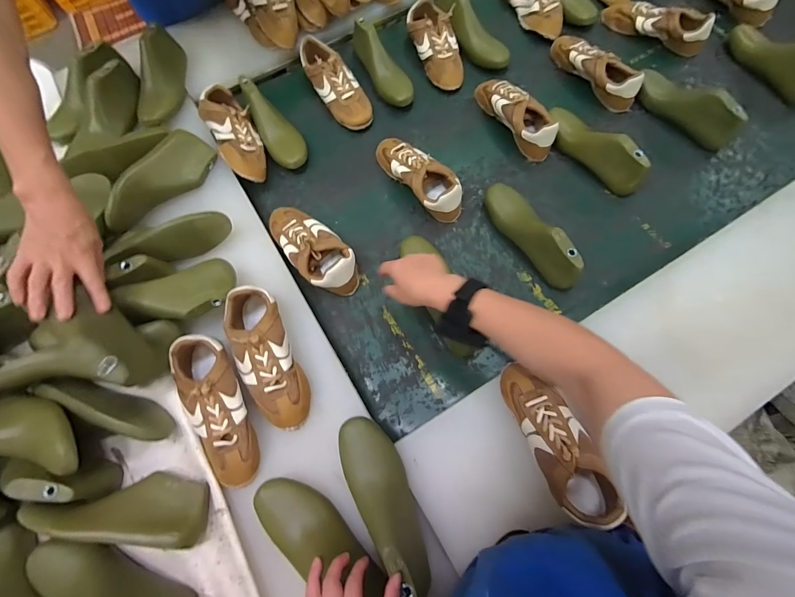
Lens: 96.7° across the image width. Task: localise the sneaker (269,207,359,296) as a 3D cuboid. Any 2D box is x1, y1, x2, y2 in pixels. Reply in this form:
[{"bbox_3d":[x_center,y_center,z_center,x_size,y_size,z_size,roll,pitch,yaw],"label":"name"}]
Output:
[{"bbox_3d":[-0.159,-0.101,0.657,0.101,0.073,0.225,-35,74,-10],"label":"sneaker"}]

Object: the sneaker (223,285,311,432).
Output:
[{"bbox_3d":[-0.204,0.093,0.556,0.085,0.074,0.224,-24,73,-6],"label":"sneaker"}]

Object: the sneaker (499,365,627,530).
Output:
[{"bbox_3d":[0.215,0.192,0.484,0.079,0.069,0.211,-26,73,-7],"label":"sneaker"}]

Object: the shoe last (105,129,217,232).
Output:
[{"bbox_3d":[-0.438,-0.214,0.653,0.084,0.077,0.237,24,74,10],"label":"shoe last"}]

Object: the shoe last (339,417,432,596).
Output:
[{"bbox_3d":[-0.016,0.270,0.473,0.074,0.068,0.225,-24,59,-8],"label":"shoe last"}]

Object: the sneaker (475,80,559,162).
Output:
[{"bbox_3d":[0.245,-0.392,0.743,0.078,0.064,0.227,-34,74,-10],"label":"sneaker"}]

